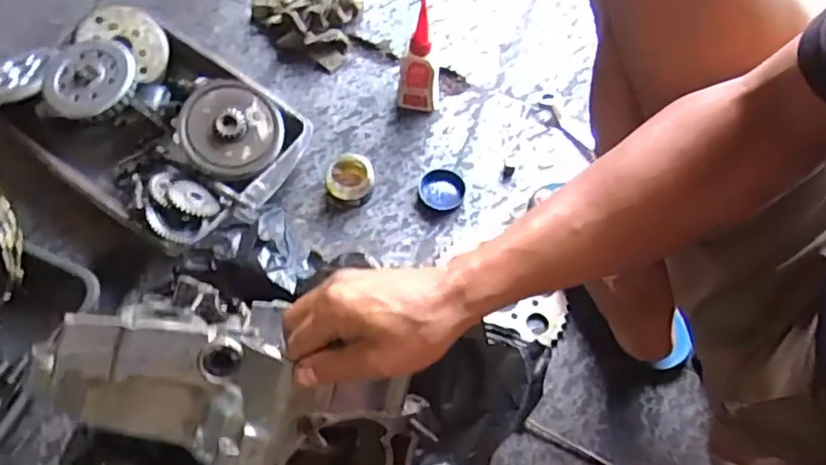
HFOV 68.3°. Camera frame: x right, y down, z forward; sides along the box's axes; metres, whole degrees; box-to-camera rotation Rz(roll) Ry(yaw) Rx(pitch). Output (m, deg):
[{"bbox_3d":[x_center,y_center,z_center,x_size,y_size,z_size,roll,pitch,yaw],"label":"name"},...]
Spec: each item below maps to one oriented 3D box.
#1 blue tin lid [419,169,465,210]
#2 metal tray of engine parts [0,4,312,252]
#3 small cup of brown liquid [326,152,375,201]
[{"bbox_3d":[0.037,-0.057,0.801,0.061,0.015,0.055,35,66,13],"label":"blue tin lid"},{"bbox_3d":[-0.330,-0.149,0.775,0.371,0.098,0.248,33,66,13],"label":"metal tray of engine parts"},{"bbox_3d":[-0.081,-0.073,0.792,0.059,0.032,0.071,5,63,-1],"label":"small cup of brown liquid"}]

